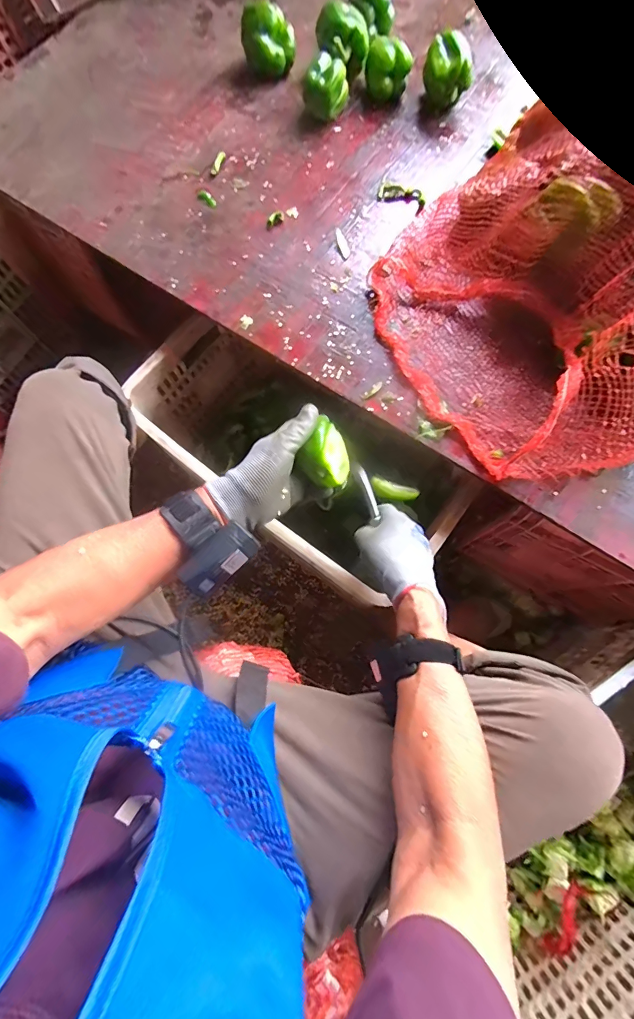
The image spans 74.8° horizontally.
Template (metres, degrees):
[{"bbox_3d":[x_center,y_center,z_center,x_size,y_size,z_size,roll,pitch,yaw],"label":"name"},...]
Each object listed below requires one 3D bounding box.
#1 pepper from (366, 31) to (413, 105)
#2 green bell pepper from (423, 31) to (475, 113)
[{"bbox_3d":[0.114,-0.701,0.662,0.072,0.055,0.083,5,75,3],"label":"pepper"},{"bbox_3d":[0.204,-0.676,0.647,0.076,0.067,0.085,10,75,4],"label":"green bell pepper"}]

